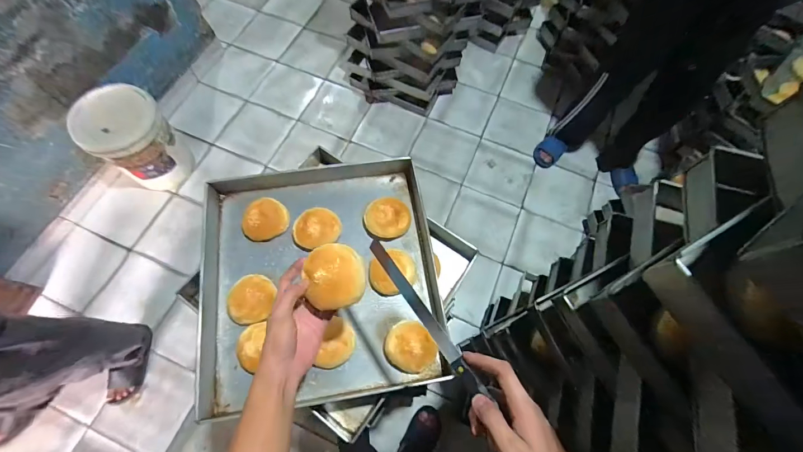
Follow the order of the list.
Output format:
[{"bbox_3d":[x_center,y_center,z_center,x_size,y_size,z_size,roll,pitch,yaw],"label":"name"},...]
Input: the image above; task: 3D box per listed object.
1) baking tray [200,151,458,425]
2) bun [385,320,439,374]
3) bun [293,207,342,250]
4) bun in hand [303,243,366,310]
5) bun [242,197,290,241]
[{"bbox_3d":[-0.168,0.090,0.728,0.469,0.080,0.479,-6,68,-5],"label":"baking tray"},{"bbox_3d":[0.014,0.225,0.660,0.095,0.043,0.086,31,70,10],"label":"bun"},{"bbox_3d":[-0.177,0.006,0.738,0.089,0.035,0.085,1,68,-2],"label":"bun"},{"bbox_3d":[-0.094,0.069,0.496,0.081,0.032,0.084,0,67,-1],"label":"bun in hand"},{"bbox_3d":[-0.287,-0.015,0.742,0.093,0.035,0.075,-23,70,-11],"label":"bun"}]

